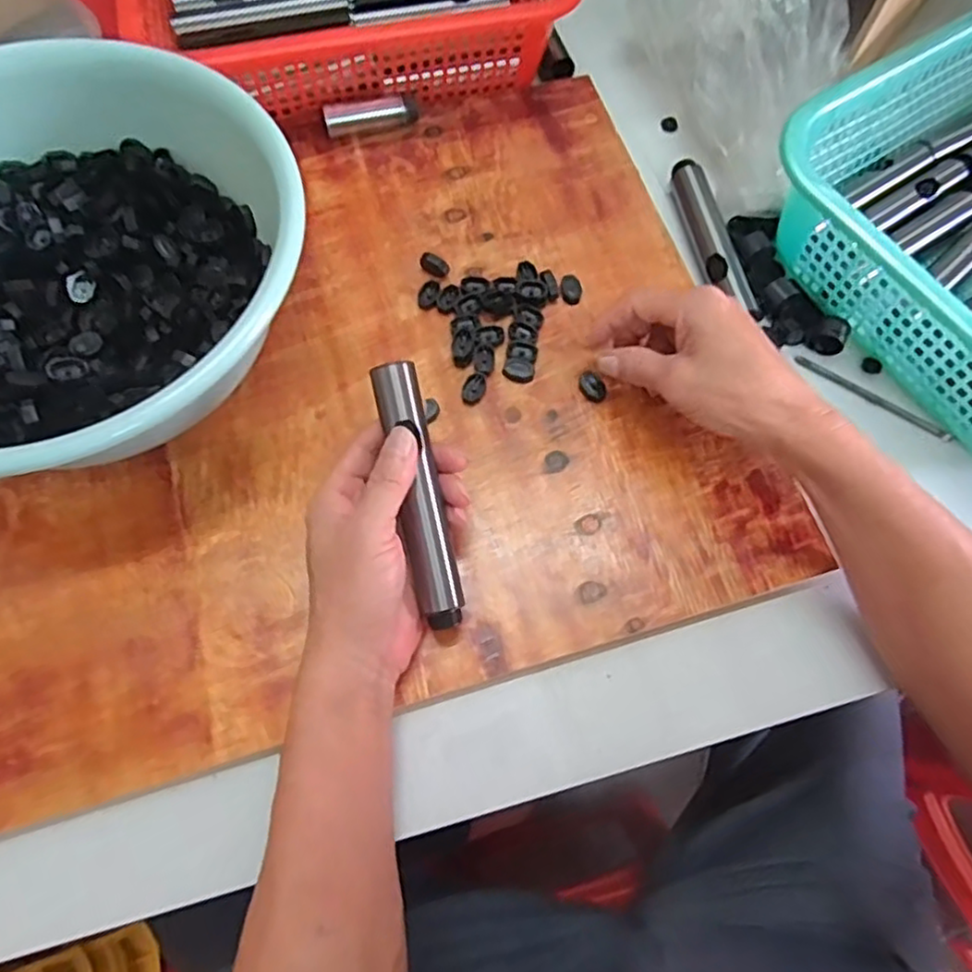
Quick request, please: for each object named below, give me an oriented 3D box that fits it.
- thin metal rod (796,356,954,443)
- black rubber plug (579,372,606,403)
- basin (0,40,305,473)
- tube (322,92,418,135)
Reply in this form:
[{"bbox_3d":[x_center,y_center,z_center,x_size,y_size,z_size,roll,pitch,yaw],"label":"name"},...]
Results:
[{"bbox_3d":[0.279,-0.065,0.480,0.116,0.008,0.008,32,72,8],"label":"thin metal rod"},{"bbox_3d":[0.073,-0.068,0.454,0.022,0.008,0.017,39,74,10],"label":"black rubber plug"},{"bbox_3d":[-0.264,-0.135,0.417,0.281,0.096,0.295,42,74,13],"label":"basin"},{"bbox_3d":[-0.091,-0.296,0.529,0.072,0.020,0.015,-9,70,-4],"label":"tube"}]

